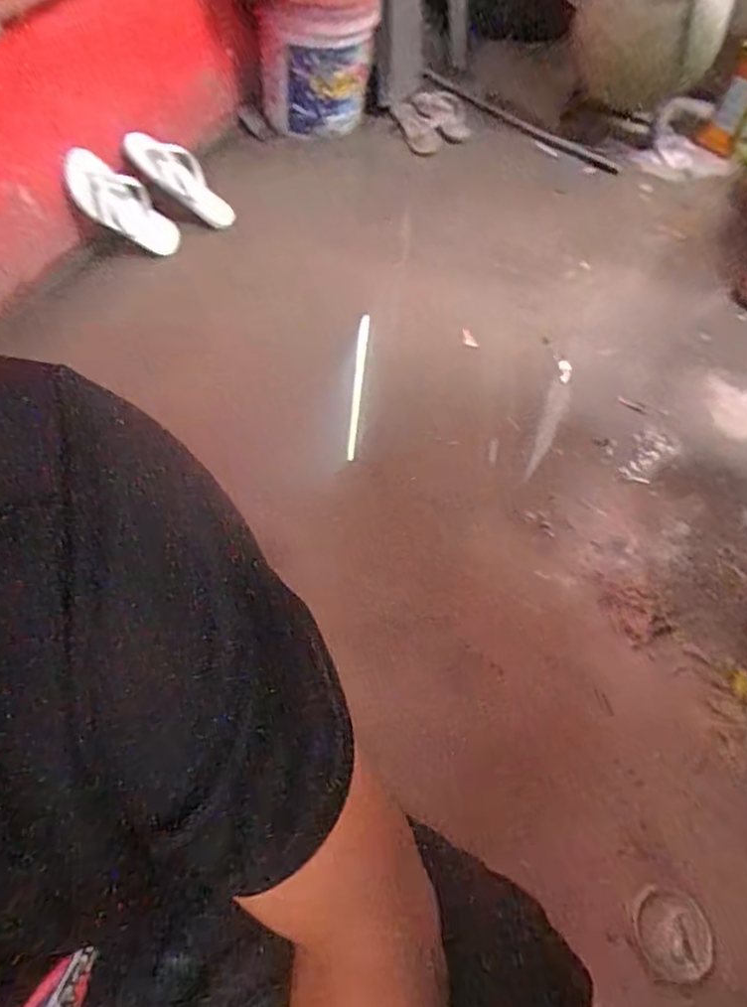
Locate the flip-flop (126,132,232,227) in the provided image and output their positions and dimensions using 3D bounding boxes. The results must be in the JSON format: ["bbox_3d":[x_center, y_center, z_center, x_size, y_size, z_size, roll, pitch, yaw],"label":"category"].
[{"bbox_3d":[-0.374,-0.639,1.298,0.069,0.232,0.083,-35,52,23],"label":"flip-flop"}]

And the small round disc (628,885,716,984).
[{"bbox_3d":[0.358,0.514,0.786,0.087,0.015,0.092,0,54,0],"label":"small round disc"}]

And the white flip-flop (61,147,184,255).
[{"bbox_3d":[-0.465,-0.551,1.236,0.040,0.251,0.100,43,97,26],"label":"white flip-flop"}]

